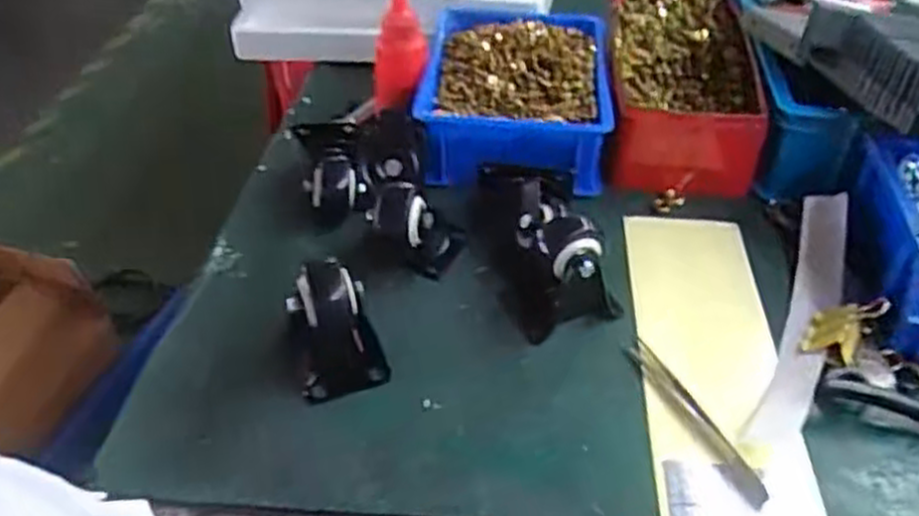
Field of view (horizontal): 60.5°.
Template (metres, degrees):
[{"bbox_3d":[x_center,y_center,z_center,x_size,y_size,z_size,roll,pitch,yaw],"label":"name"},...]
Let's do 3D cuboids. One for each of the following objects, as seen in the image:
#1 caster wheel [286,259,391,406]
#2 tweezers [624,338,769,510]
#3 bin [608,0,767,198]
[{"bbox_3d":[-0.072,0.035,0.461,0.052,0.067,0.065,-7,42,-8],"label":"caster wheel"},{"bbox_3d":[0.135,0.088,0.454,0.015,0.004,0.125,-16,44,-18],"label":"tweezers"},{"bbox_3d":[0.184,-0.151,0.680,0.116,0.070,0.240,5,41,5],"label":"bin"}]

